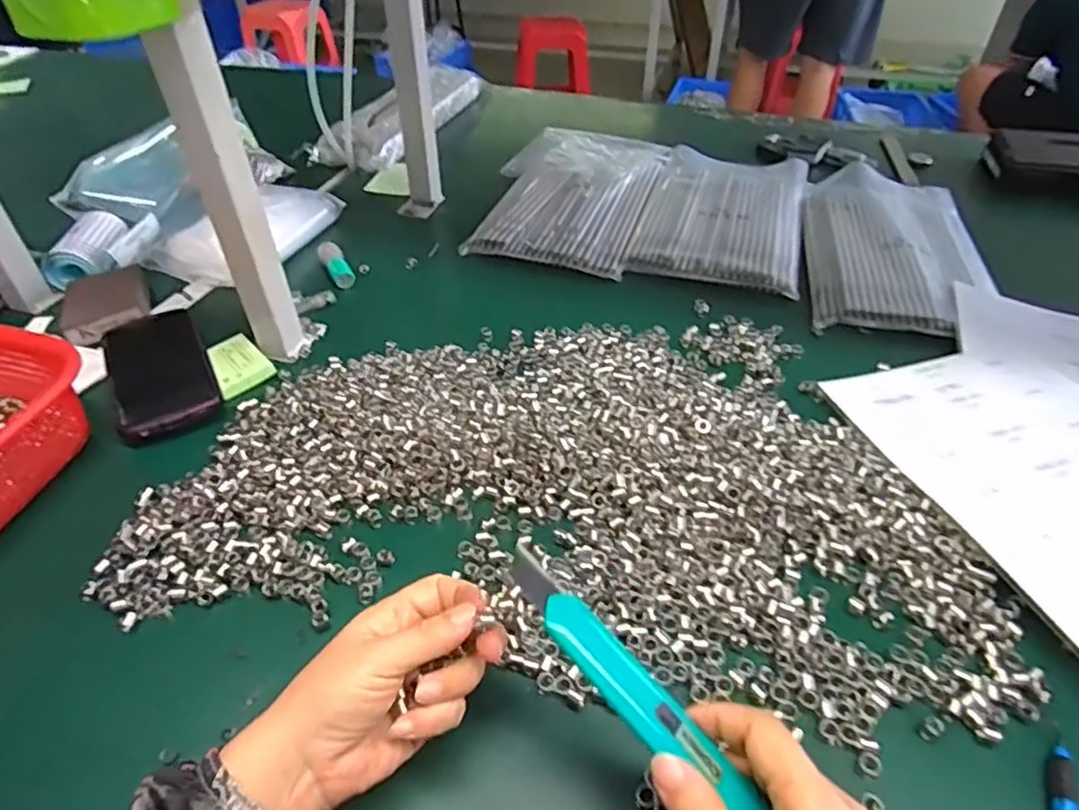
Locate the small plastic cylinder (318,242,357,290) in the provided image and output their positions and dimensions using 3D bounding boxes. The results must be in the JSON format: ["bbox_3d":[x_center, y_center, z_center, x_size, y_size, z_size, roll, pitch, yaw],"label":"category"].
[{"bbox_3d":[-0.219,-0.152,0.706,0.025,0.020,0.065,-20,45,-20],"label":"small plastic cylinder"}]

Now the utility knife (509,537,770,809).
[{"bbox_3d":[0.037,0.115,0.277,0.139,0.016,0.026,43,55,15],"label":"utility knife"}]

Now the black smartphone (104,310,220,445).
[{"bbox_3d":[-0.330,-0.033,0.566,0.076,0.010,0.167,-22,46,-21],"label":"black smartphone"}]

